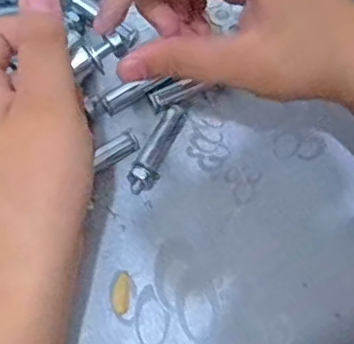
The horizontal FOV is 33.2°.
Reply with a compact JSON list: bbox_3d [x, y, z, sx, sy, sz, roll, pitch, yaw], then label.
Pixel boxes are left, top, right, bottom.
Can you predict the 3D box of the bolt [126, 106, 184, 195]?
[{"bbox_3d":[-0.010,-0.012,0.326,0.012,0.013,0.055,24,68,8],"label":"bolt"}]

